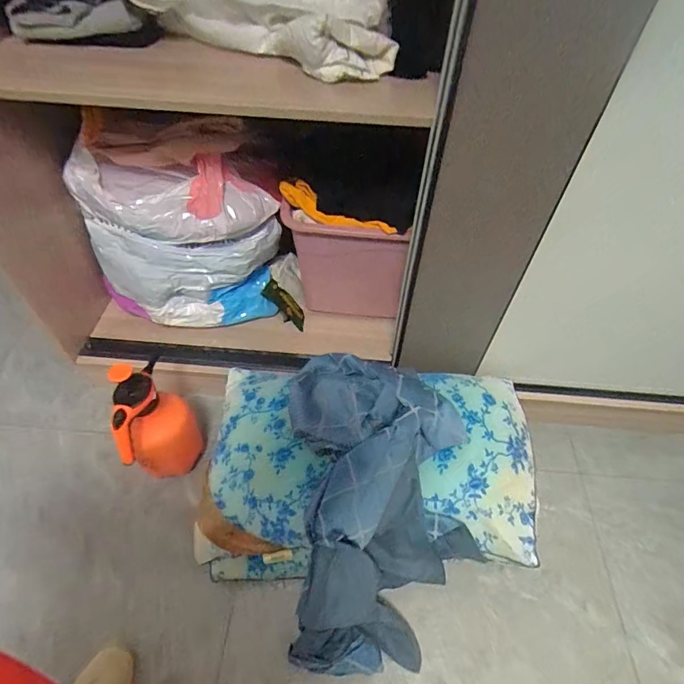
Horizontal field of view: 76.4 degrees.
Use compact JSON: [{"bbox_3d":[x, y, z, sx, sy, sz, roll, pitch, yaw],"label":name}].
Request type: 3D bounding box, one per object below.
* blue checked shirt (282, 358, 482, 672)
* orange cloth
[{"bbox_3d":[0.082,0.310,0.865,0.357,0.333,0.539,-1,51,-2],"label":"blue checked shirt"},{"bbox_3d":[-0.008,-0.294,0.951,0.250,0.096,0.037,16,52,11],"label":"orange cloth"}]

